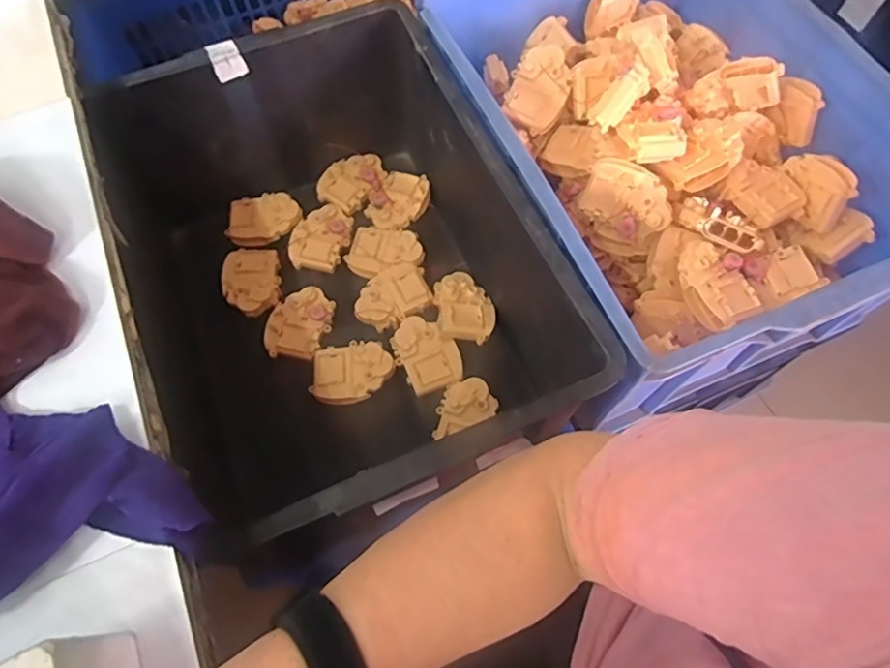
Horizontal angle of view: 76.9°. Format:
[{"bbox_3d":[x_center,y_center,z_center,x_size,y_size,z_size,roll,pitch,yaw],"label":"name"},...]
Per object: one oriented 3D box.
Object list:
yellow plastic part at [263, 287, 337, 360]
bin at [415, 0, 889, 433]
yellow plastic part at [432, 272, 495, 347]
[{"bbox_3d":[-0.181,-0.016,0.695,0.072,0.011,0.095,8,66,5],"label":"yellow plastic part"},{"bbox_3d":[0.252,-0.211,0.683,0.410,0.222,0.531,-22,66,-8],"label":"bin"},{"bbox_3d":[0.024,-0.036,0.694,0.069,0.020,0.099,-9,65,-3],"label":"yellow plastic part"}]

